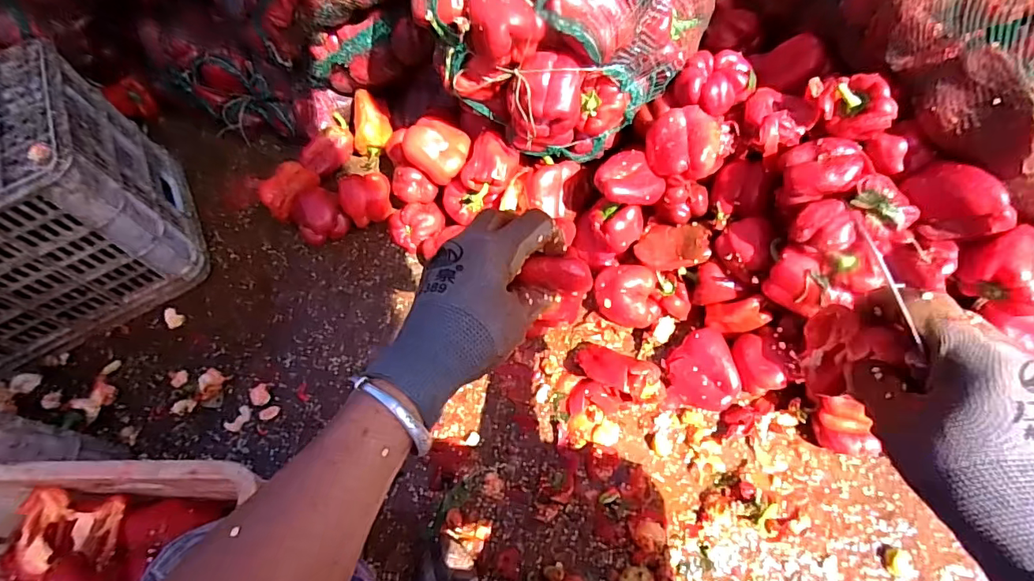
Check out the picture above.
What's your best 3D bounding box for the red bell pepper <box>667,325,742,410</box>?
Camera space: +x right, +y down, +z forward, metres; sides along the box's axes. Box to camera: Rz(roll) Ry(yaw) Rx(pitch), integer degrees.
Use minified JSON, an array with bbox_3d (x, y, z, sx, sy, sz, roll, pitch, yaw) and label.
[{"bbox_3d":[0.253,0.109,0.698,0.098,0.053,0.106,1,63,8],"label":"red bell pepper"}]

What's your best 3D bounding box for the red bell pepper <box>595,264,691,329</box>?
[{"bbox_3d":[0.182,0.017,0.742,0.137,0.075,0.077,14,65,14],"label":"red bell pepper"}]

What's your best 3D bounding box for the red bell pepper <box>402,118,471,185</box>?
[{"bbox_3d":[-0.134,-0.229,0.819,0.099,0.062,0.086,31,85,-13],"label":"red bell pepper"}]

